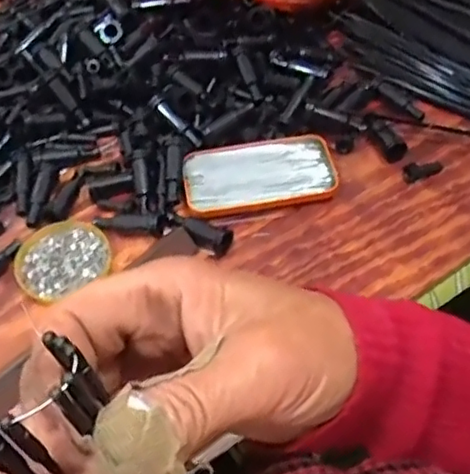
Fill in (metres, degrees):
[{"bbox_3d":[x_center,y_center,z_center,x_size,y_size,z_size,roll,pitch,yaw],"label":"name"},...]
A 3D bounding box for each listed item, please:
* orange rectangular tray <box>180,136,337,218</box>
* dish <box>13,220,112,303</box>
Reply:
[{"bbox_3d":[0.024,-0.062,0.600,0.143,0.024,0.071,-9,52,-4],"label":"orange rectangular tray"},{"bbox_3d":[-0.157,0.019,0.559,0.082,0.011,0.070,-31,57,-20],"label":"dish"}]

